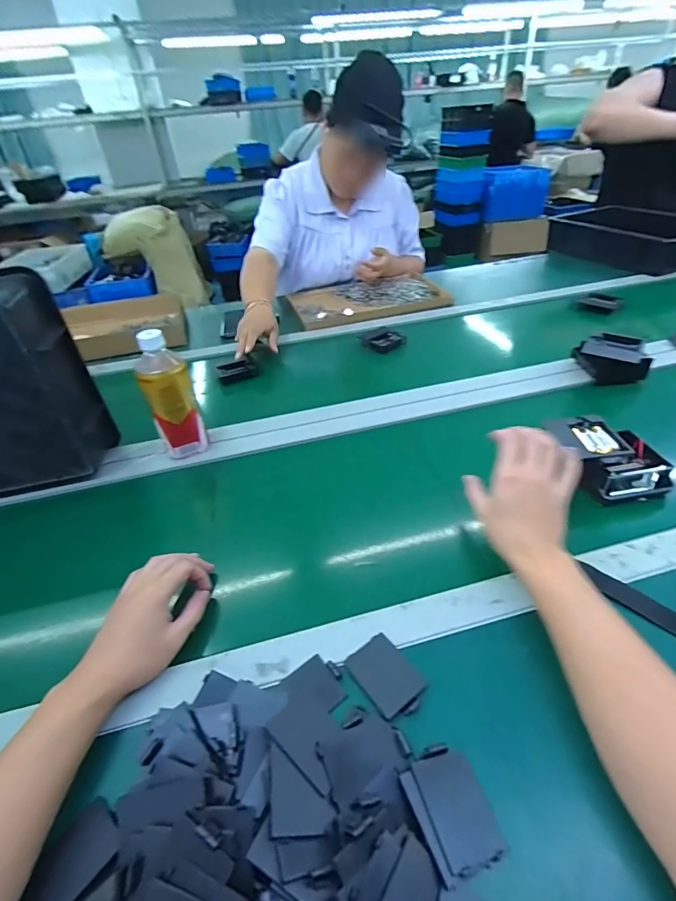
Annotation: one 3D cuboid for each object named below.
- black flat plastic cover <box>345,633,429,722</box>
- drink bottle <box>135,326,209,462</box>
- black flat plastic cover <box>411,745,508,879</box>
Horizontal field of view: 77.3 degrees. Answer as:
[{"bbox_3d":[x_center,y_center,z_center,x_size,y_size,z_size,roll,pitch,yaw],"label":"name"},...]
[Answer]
[{"bbox_3d":[0.042,0.193,0.362,0.046,0.004,0.065,-28,43,-26],"label":"black flat plastic cover"},{"bbox_3d":[-0.229,-0.069,0.585,0.060,0.186,0.059,-22,41,-19],"label":"drink bottle"},{"bbox_3d":[0.083,0.243,0.290,0.045,0.005,0.065,1,38,-24],"label":"black flat plastic cover"}]

